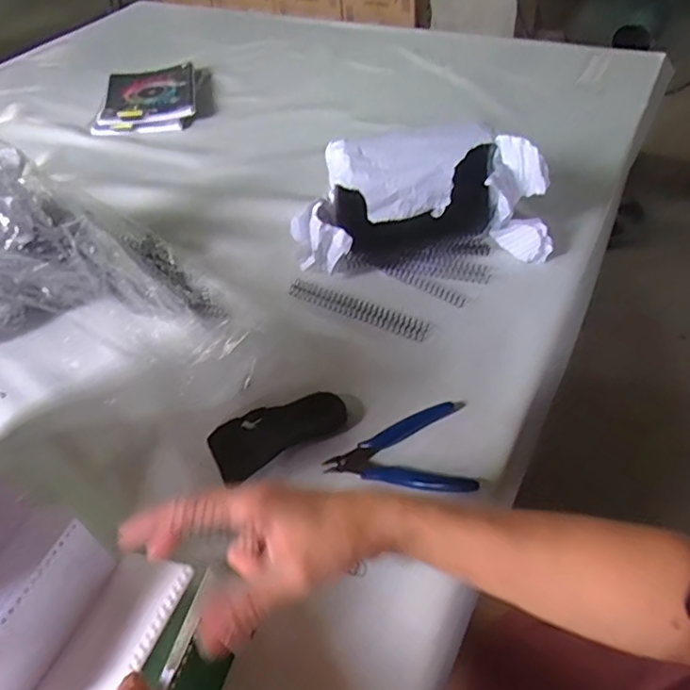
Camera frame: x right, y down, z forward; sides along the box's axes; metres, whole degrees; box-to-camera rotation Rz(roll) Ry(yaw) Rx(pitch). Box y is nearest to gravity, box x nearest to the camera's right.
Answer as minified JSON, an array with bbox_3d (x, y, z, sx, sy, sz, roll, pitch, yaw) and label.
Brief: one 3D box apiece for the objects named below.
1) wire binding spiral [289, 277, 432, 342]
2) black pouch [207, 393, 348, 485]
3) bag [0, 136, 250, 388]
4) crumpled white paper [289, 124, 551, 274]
[{"bbox_3d":[0.013,-0.040,0.605,0.165,0.009,0.025,22,53,23],"label":"wire binding spiral"},{"bbox_3d":[-0.060,0.076,0.505,0.119,0.025,0.049,-24,51,-16],"label":"black pouch"},{"bbox_3d":[-0.310,-0.091,0.571,0.361,0.173,0.179,2,48,7],"label":"bag"},{"bbox_3d":[0.084,-0.152,0.618,0.277,0.123,0.125,0,48,5],"label":"crumpled white paper"}]

